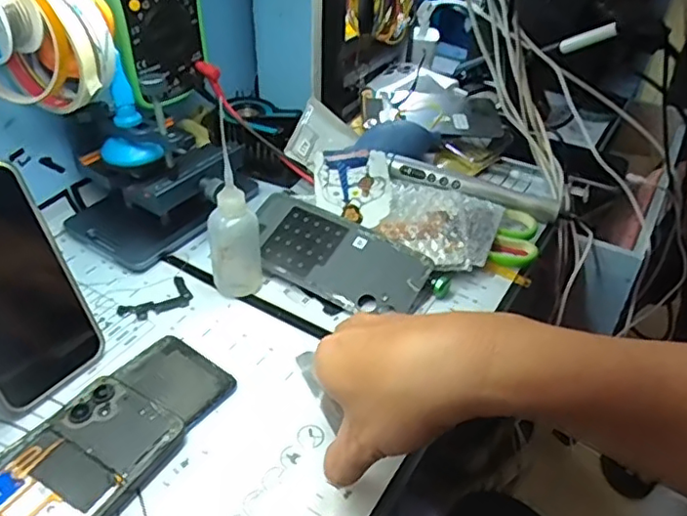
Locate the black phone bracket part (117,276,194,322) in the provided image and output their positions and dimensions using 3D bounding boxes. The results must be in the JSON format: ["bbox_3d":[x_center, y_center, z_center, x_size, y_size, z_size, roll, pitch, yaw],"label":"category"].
[{"bbox_3d":[-0.144,0.033,0.465,0.031,0.004,0.057,33,48,31],"label":"black phone bracket part"}]

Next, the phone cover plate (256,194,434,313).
[{"bbox_3d":[-0.011,-0.004,0.497,0.159,0.007,0.075,26,63,21],"label":"phone cover plate"}]

